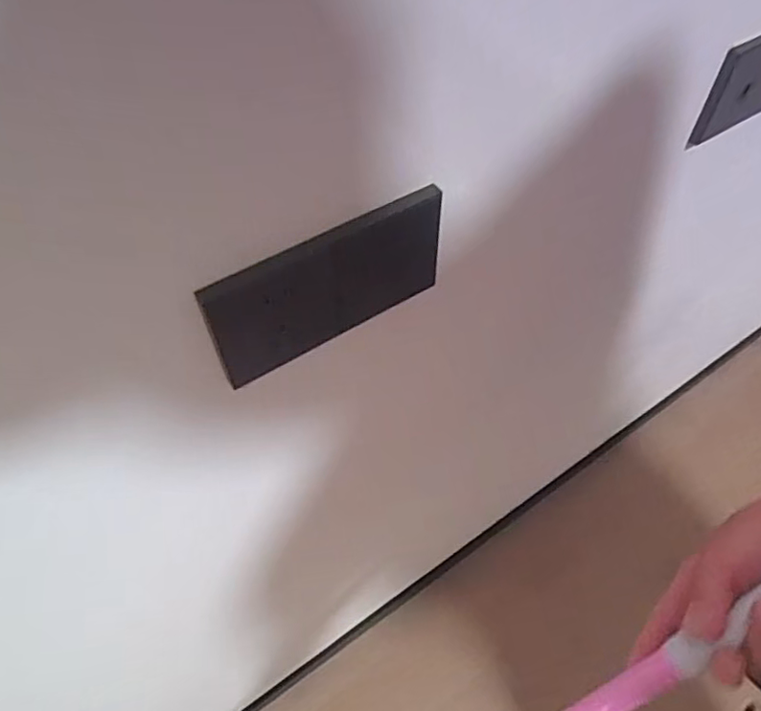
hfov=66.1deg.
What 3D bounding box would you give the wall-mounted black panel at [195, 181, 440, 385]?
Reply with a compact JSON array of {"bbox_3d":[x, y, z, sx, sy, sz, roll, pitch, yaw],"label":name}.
[{"bbox_3d":[-0.033,-0.046,0.395,0.170,0.085,0.012,-29,58,-19],"label":"wall-mounted black panel"}]

